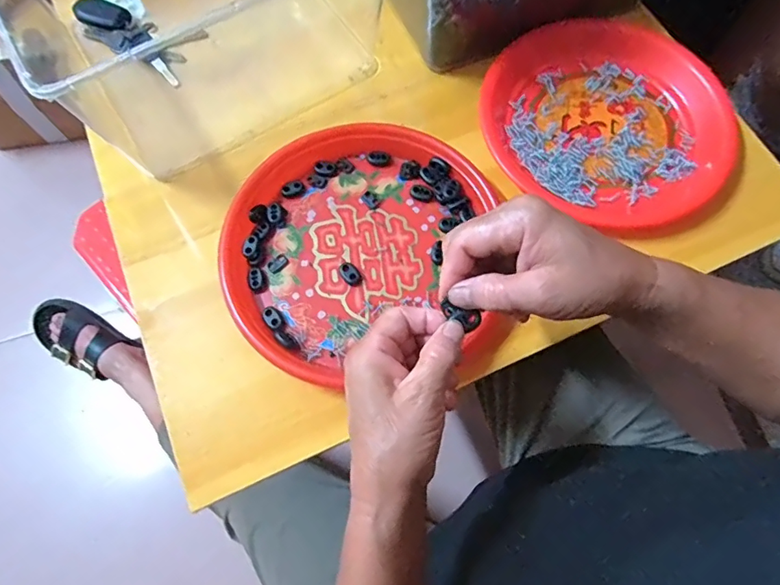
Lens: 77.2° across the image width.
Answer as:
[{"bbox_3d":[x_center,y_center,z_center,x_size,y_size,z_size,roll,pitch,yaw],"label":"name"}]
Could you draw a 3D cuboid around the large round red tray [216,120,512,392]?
[{"bbox_3d":[-0.017,-0.033,0.425,0.249,0.032,0.235,0,70,1],"label":"large round red tray"}]

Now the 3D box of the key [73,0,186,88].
[{"bbox_3d":[-0.274,-0.275,0.523,0.152,0.014,0.051,31,73,11],"label":"key"}]

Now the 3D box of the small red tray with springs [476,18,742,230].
[{"bbox_3d":[0.207,-0.165,0.469,0.234,0.023,0.216,-2,70,0],"label":"small red tray with springs"}]

